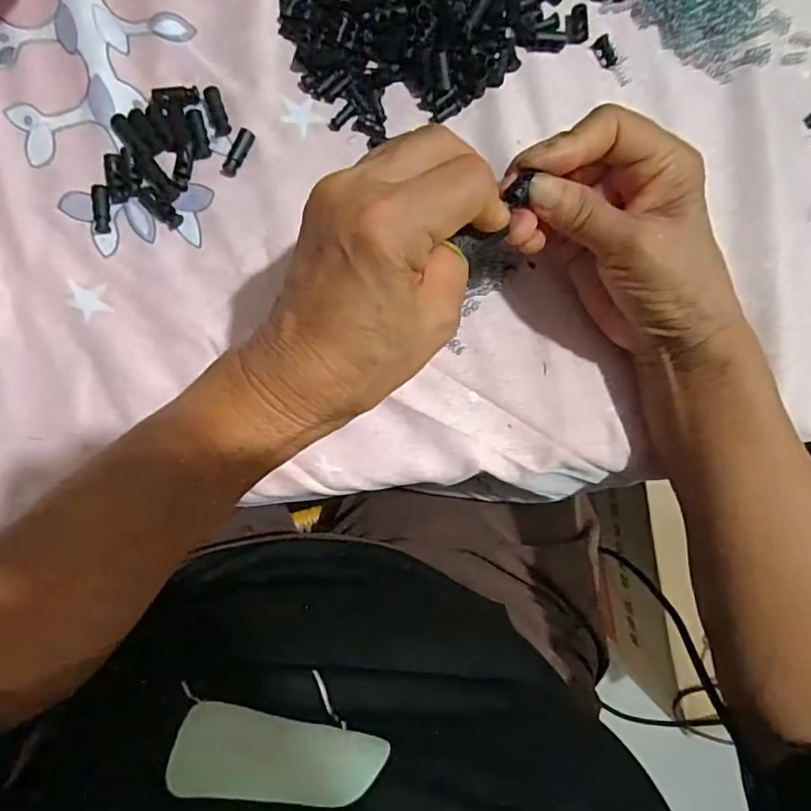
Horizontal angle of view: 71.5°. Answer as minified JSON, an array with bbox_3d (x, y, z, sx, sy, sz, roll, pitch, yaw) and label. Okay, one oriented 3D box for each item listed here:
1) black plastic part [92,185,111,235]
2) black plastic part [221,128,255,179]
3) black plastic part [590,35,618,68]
[{"bbox_3d":[-0.166,-0.107,0.307,0.009,0.005,0.026,1,88,-3],"label":"black plastic part"},{"bbox_3d":[-0.093,-0.140,0.311,0.009,0.006,0.027,28,87,-1],"label":"black plastic part"},{"bbox_3d":[0.116,-0.205,0.326,0.010,0.004,0.017,-31,90,-3],"label":"black plastic part"}]

